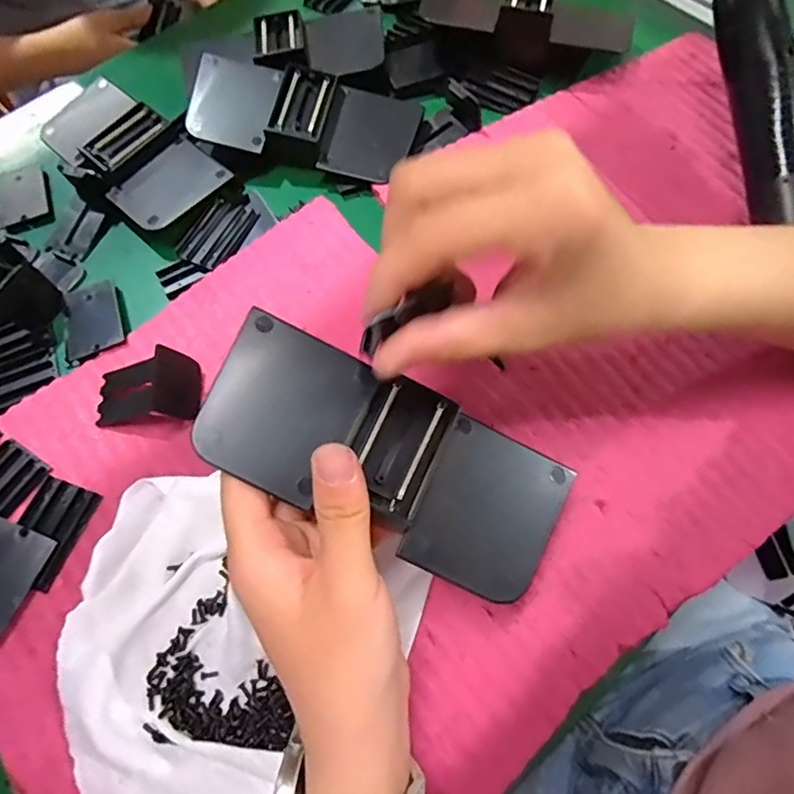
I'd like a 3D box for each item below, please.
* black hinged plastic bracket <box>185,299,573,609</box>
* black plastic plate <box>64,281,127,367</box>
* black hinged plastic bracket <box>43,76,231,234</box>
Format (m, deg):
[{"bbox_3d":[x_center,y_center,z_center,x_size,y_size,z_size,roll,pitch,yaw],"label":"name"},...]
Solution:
[{"bbox_3d":[-0.003,0.026,0.236,0.158,0.013,0.068,28,69,-4],"label":"black hinged plastic bracket"},{"bbox_3d":[-0.197,-0.051,0.356,0.036,0.006,0.055,-20,66,-6],"label":"black plastic plate"},{"bbox_3d":[-0.196,-0.176,0.401,0.155,0.026,0.070,38,73,18],"label":"black hinged plastic bracket"}]

